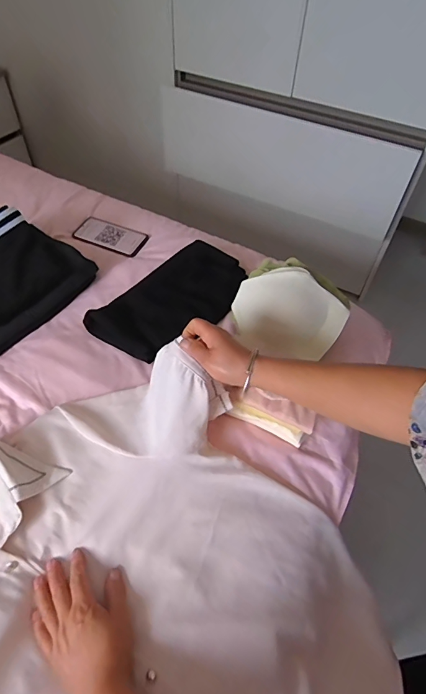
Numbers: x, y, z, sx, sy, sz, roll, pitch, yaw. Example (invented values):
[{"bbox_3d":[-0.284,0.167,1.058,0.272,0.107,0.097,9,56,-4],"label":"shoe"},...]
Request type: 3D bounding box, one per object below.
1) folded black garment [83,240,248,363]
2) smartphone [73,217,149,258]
[{"bbox_3d":[-0.070,-0.091,0.762,0.164,0.033,0.301,35,58,23],"label":"folded black garment"},{"bbox_3d":[-0.236,-0.255,0.920,0.165,0.012,0.081,23,54,16],"label":"smartphone"}]

